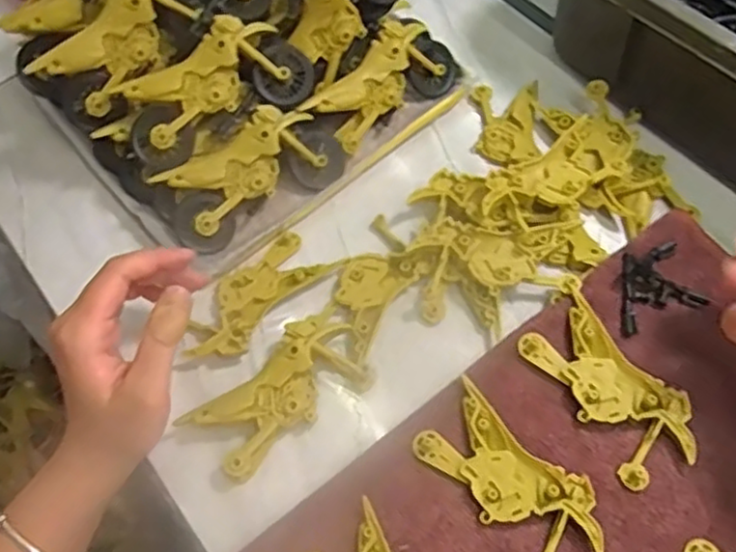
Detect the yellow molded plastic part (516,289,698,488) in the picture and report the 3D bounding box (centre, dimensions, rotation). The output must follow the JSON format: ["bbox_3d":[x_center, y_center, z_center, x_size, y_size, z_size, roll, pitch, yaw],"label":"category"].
[{"bbox_3d":[0.129,0.059,0.371,0.049,0.011,0.101,-31,64,-12],"label":"yellow molded plastic part"}]

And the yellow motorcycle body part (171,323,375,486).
[{"bbox_3d":[-0.048,0.065,0.380,0.096,0.025,0.048,-34,65,-14],"label":"yellow motorcycle body part"}]

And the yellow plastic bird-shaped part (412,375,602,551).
[{"bbox_3d":[0.073,0.105,0.352,0.050,0.010,0.096,-38,66,-15],"label":"yellow plastic bird-shaped part"}]

